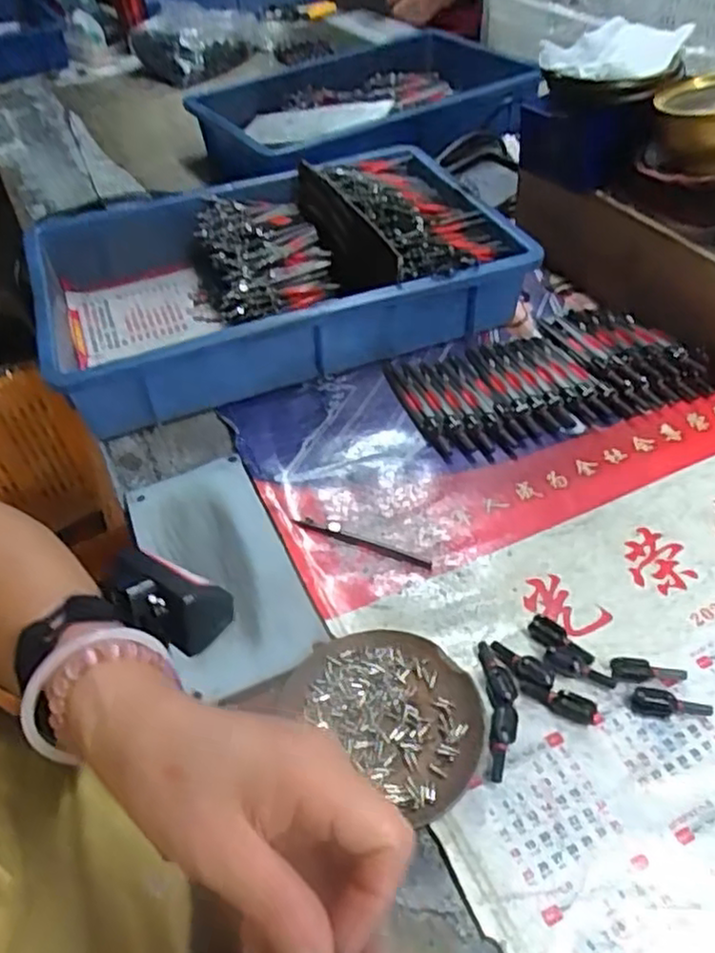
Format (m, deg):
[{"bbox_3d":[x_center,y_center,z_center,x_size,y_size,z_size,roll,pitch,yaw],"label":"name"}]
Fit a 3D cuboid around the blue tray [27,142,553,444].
[{"bbox_3d":[-0.084,-0.204,0.701,0.429,0.087,0.311,-19,47,-13],"label":"blue tray"}]

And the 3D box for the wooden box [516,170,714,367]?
[{"bbox_3d":[0.296,-0.200,0.647,0.123,0.095,0.293,-24,48,-17],"label":"wooden box"}]

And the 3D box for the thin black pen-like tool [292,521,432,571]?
[{"bbox_3d":[0.003,0.046,0.505,0.105,0.004,0.008,16,49,20],"label":"thin black pen-like tool"}]

